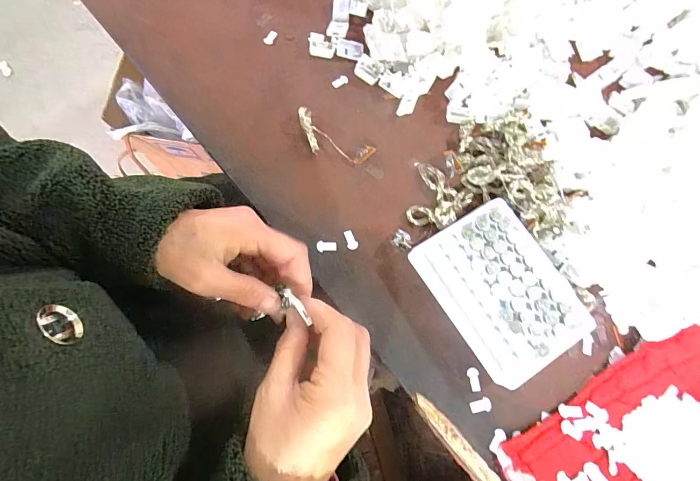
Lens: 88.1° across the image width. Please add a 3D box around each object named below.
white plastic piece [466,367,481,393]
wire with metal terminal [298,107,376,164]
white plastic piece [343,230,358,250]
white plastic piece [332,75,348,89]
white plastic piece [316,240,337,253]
[{"bbox_3d":[0.104,0.117,0.303,0.010,0.004,0.019,-9,75,-6],"label":"white plastic piece"},{"bbox_3d":[-0.019,-0.094,0.344,0.077,0.018,0.032,30,75,5],"label":"wire with metal terminal"},{"bbox_3d":[0.000,0.000,0.327,0.010,0.004,0.018,-23,77,-9],"label":"white plastic piece"},{"bbox_3d":[-0.010,-0.164,0.373,0.017,0.004,0.007,-28,78,-10],"label":"white plastic piece"},{"bbox_3d":[-0.021,0.005,0.324,0.018,0.004,0.010,1,74,-3],"label":"white plastic piece"}]

